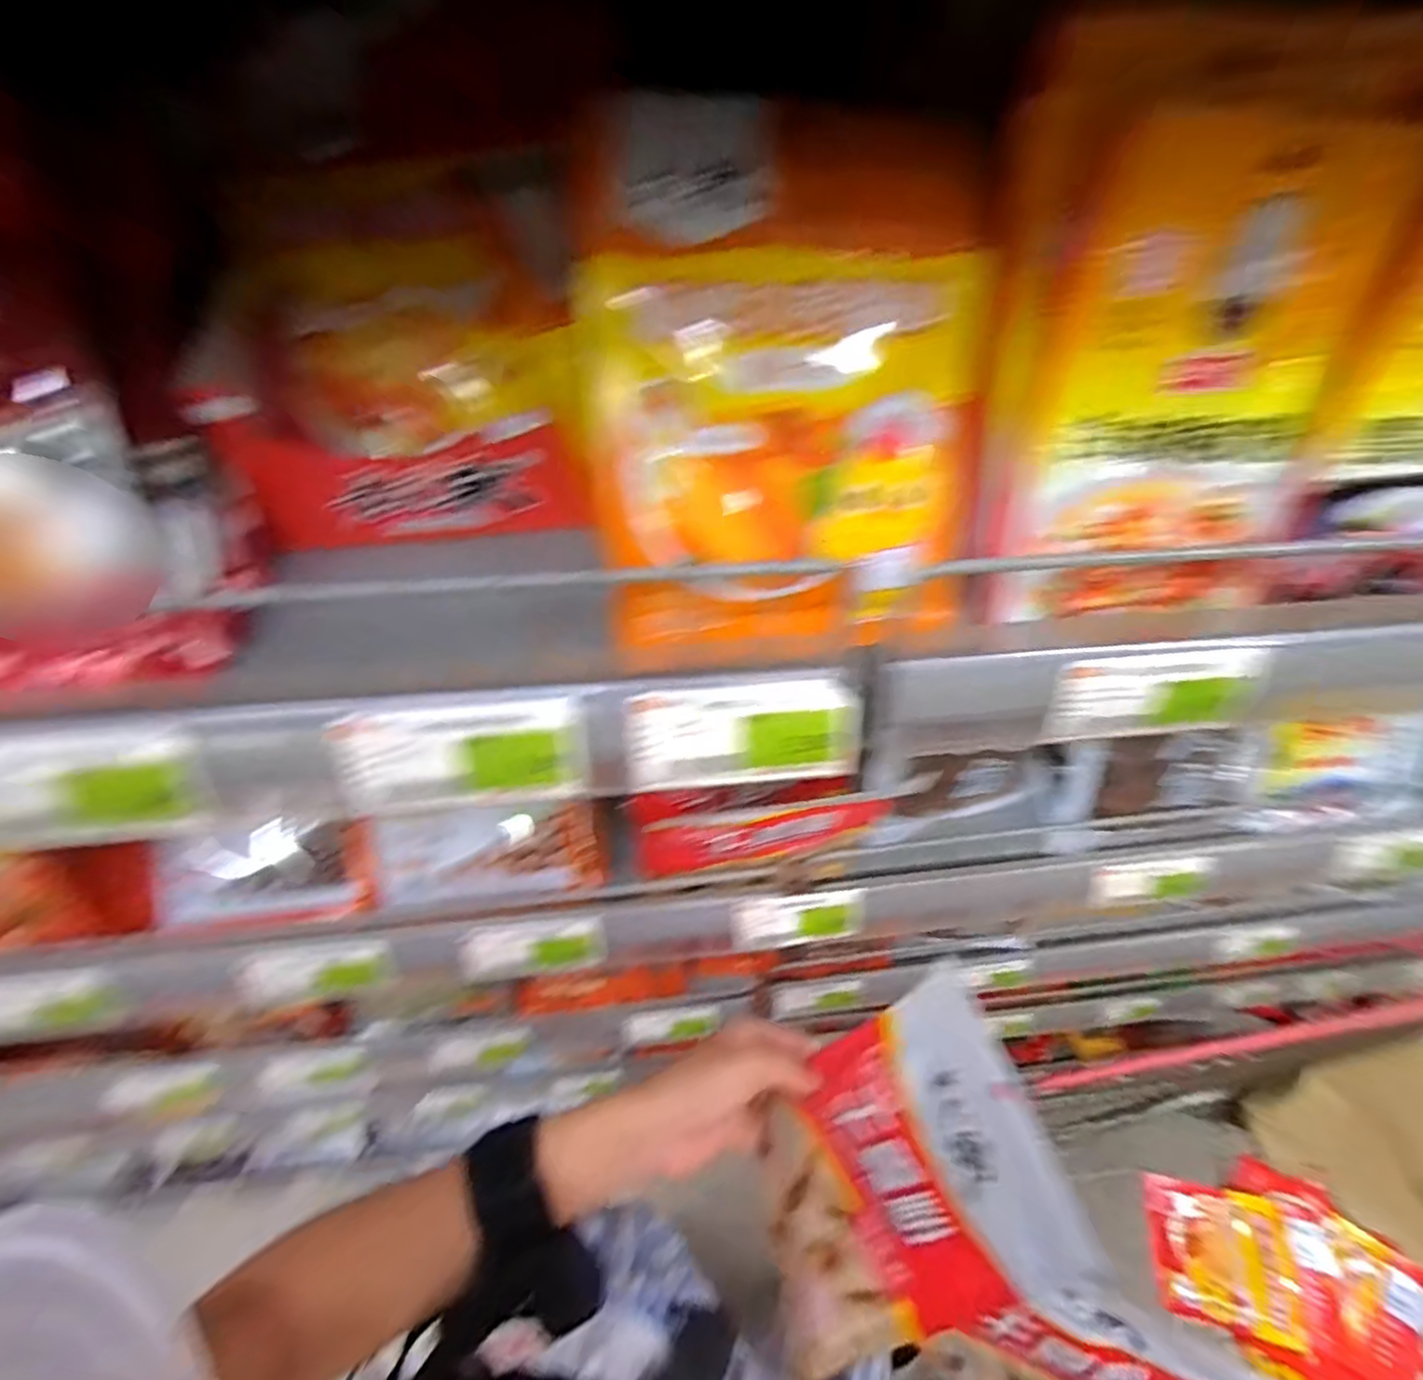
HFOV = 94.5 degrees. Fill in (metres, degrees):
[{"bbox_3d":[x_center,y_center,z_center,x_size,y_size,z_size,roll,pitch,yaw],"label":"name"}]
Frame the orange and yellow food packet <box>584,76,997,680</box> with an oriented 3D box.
[{"bbox_3d":[0.028,-0.093,0.220,0.132,0.163,0.016,-4,20,-9],"label":"orange and yellow food packet"}]

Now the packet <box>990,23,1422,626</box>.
[{"bbox_3d":[0.163,-0.109,0.222,0.109,0.174,0.021,2,27,-4],"label":"packet"}]

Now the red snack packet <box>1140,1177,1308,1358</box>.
[{"bbox_3d":[0.580,0.645,0.750,0.131,0.040,0.129,-6,55,30],"label":"red snack packet"}]

